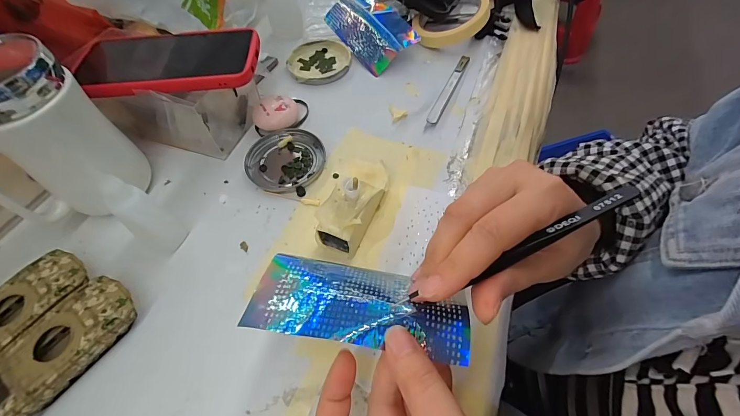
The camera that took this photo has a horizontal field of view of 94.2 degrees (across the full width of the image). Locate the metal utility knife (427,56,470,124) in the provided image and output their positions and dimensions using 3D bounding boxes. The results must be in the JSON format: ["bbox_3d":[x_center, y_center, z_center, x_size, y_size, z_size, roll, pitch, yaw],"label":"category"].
[{"bbox_3d":[0.093,-0.141,0.403,0.012,0.005,0.128,21,60,15],"label":"metal utility knife"}]

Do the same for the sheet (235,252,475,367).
[{"bbox_3d":[-0.006,0.054,0.194,0.119,0.020,0.051,9,58,11],"label":"sheet"}]

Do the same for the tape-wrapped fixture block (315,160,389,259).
[{"bbox_3d":[-0.016,-0.004,0.296,0.043,0.044,0.083,21,60,16],"label":"tape-wrapped fixture block"}]

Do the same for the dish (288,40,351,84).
[{"bbox_3d":[-0.066,-0.187,0.441,0.079,0.009,0.077,-1,57,2],"label":"dish"}]

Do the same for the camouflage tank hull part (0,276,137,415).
[{"bbox_3d":[-0.219,0.099,0.251,0.050,0.023,0.094,30,63,20],"label":"camouflage tank hull part"}]

